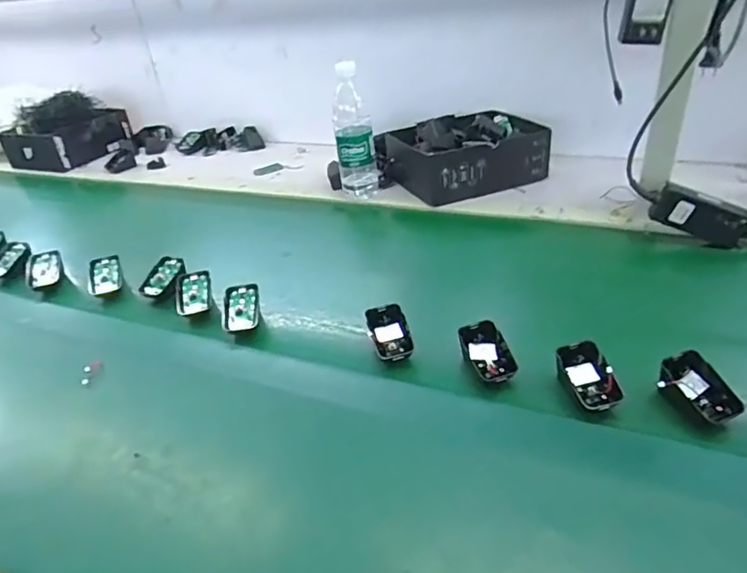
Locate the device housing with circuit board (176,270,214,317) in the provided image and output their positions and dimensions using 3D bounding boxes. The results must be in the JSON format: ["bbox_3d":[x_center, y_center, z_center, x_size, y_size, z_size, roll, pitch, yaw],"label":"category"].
[{"bbox_3d":[-0.241,0.009,0.708,0.048,0.015,0.062,-11,69,1],"label":"device housing with circuit board"}]

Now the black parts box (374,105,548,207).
[{"bbox_3d":[0.167,-0.241,0.949,0.272,0.091,0.187,-19,36,-18],"label":"black parts box"}]

